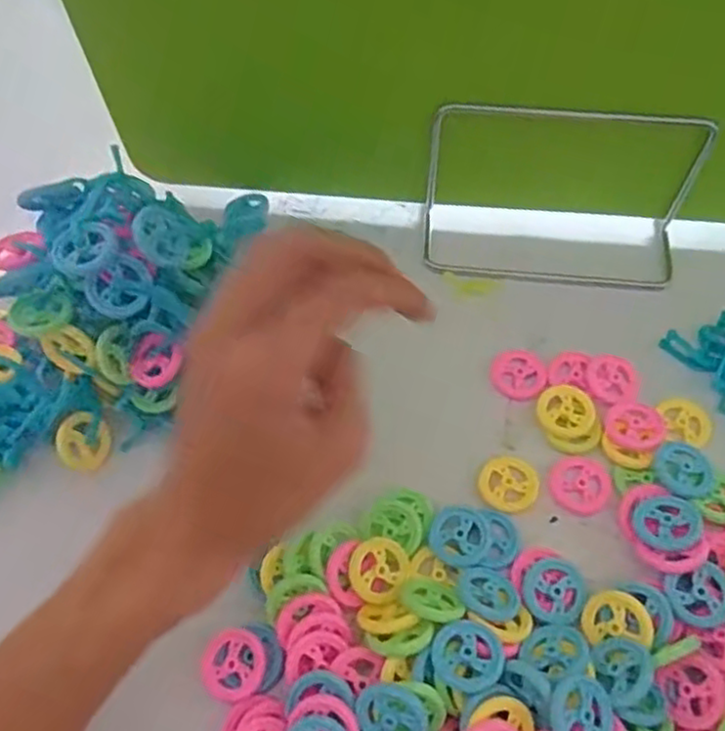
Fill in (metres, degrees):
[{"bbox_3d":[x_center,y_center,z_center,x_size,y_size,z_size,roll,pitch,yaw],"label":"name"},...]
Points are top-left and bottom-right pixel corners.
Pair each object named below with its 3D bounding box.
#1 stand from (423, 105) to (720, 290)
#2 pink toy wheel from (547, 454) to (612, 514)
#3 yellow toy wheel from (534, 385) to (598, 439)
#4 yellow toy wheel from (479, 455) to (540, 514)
[{"bbox_3d":[0.112,-0.094,0.400,0.153,0.093,0.051,4,59,6],"label":"stand"},{"bbox_3d":[0.110,0.060,0.353,0.030,0.004,0.030,-1,58,2],"label":"pink toy wheel"},{"bbox_3d":[0.107,0.024,0.369,0.029,0.005,0.030,-1,60,2],"label":"yellow toy wheel"},{"bbox_3d":[0.074,0.060,0.353,0.029,0.004,0.030,-1,58,2],"label":"yellow toy wheel"}]

